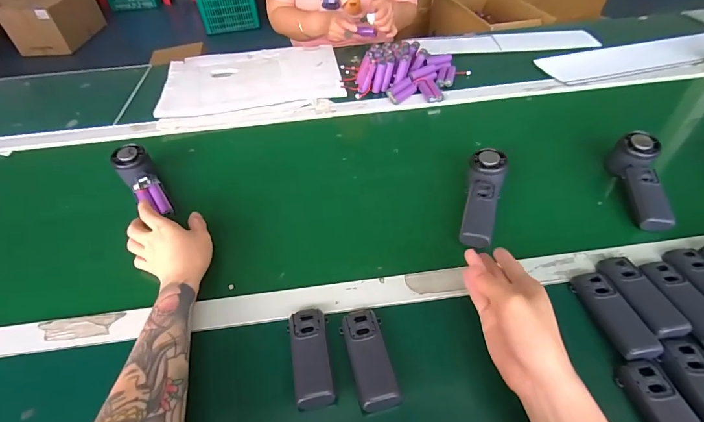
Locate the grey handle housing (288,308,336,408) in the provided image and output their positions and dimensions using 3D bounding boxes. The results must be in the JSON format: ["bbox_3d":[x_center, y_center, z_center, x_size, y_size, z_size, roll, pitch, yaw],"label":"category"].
[{"bbox_3d":[-0.045,0.156,0.405,0.042,0.020,0.104,-8,46,-5],"label":"grey handle housing"}]

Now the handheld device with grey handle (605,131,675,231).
[{"bbox_3d":[0.430,-0.040,0.549,0.049,0.048,0.162,3,61,6],"label":"handheld device with grey handle"}]

